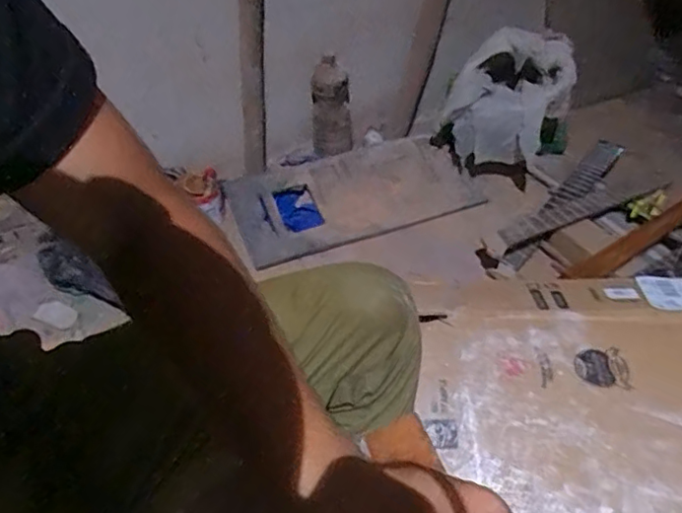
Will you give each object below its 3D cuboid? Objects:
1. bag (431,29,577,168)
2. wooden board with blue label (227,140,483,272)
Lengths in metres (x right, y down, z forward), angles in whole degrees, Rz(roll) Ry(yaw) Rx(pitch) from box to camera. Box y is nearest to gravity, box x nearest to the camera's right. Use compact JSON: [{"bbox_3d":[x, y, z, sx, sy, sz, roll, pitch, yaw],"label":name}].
[{"bbox_3d":[0.402,-0.382,1.420,0.217,0.243,0.243,-36,54,-29],"label":"bag"},{"bbox_3d":[0.032,-0.161,1.482,0.597,0.024,0.292,-17,56,-11],"label":"wooden board with blue label"}]

